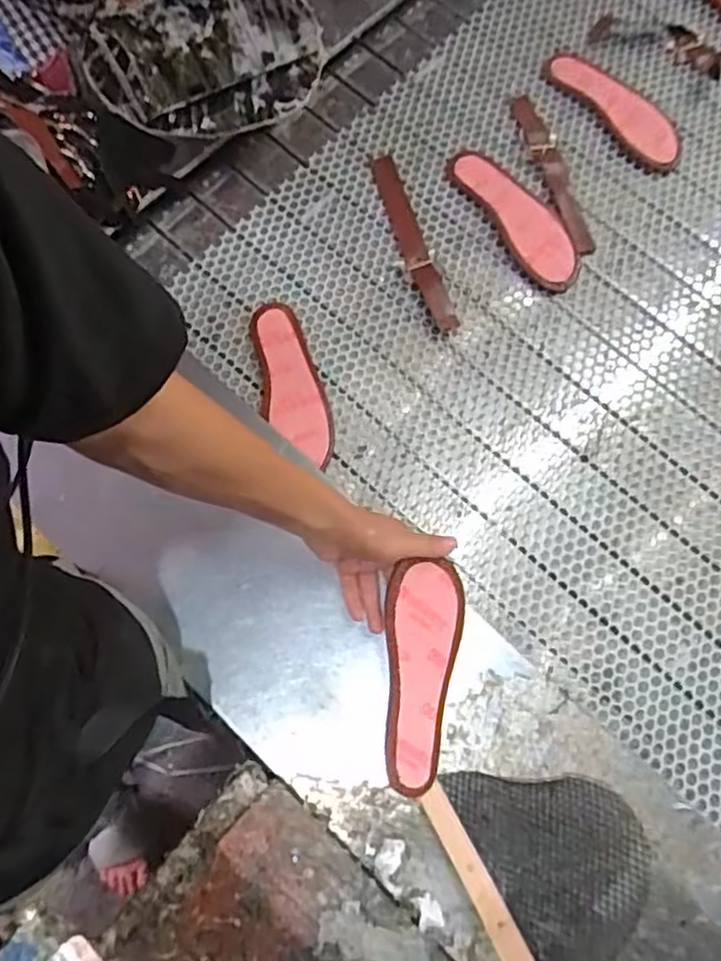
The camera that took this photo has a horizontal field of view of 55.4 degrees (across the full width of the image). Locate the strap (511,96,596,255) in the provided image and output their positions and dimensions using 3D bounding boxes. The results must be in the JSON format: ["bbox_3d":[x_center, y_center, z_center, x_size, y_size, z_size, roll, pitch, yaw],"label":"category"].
[{"bbox_3d":[0.242,-0.391,0.863,0.038,0.011,0.231,-16,73,-6],"label":"strap"}]

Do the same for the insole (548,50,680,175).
[{"bbox_3d":[0.333,-0.484,0.889,0.081,0.032,0.204,-37,76,-12],"label":"insole"}]

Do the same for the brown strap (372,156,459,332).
[{"bbox_3d":[0.064,-0.296,0.841,0.036,0.013,0.246,-15,73,-6],"label":"brown strap"}]

